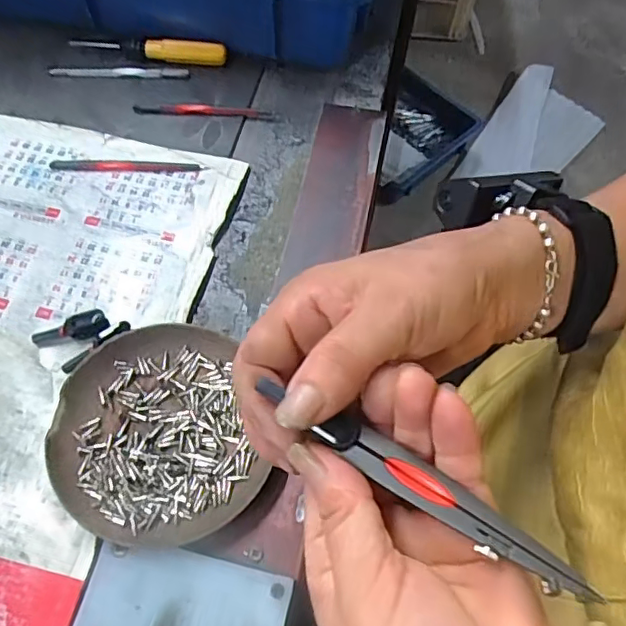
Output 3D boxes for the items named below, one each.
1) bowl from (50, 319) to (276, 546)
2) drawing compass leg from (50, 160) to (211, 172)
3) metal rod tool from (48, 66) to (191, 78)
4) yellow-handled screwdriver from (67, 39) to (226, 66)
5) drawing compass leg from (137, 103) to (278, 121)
[{"bbox_3d":[-0.082,0.062,0.300,0.104,0.015,0.112,0,61,-1],"label":"bowl"},{"bbox_3d":[-0.131,-0.104,0.393,0.107,0.004,0.010,1,61,-1],"label":"drawing compass leg"},{"bbox_3d":[-0.152,-0.190,0.441,0.106,0.004,0.010,-1,61,-2],"label":"metal rod tool"},{"bbox_3d":[-0.132,-0.211,0.448,0.124,0.016,0.011,4,61,1],"label":"yellow-handled screwdriver"},{"bbox_3d":[-0.080,-0.153,0.422,0.108,0.006,0.012,4,61,1],"label":"drawing compass leg"}]

